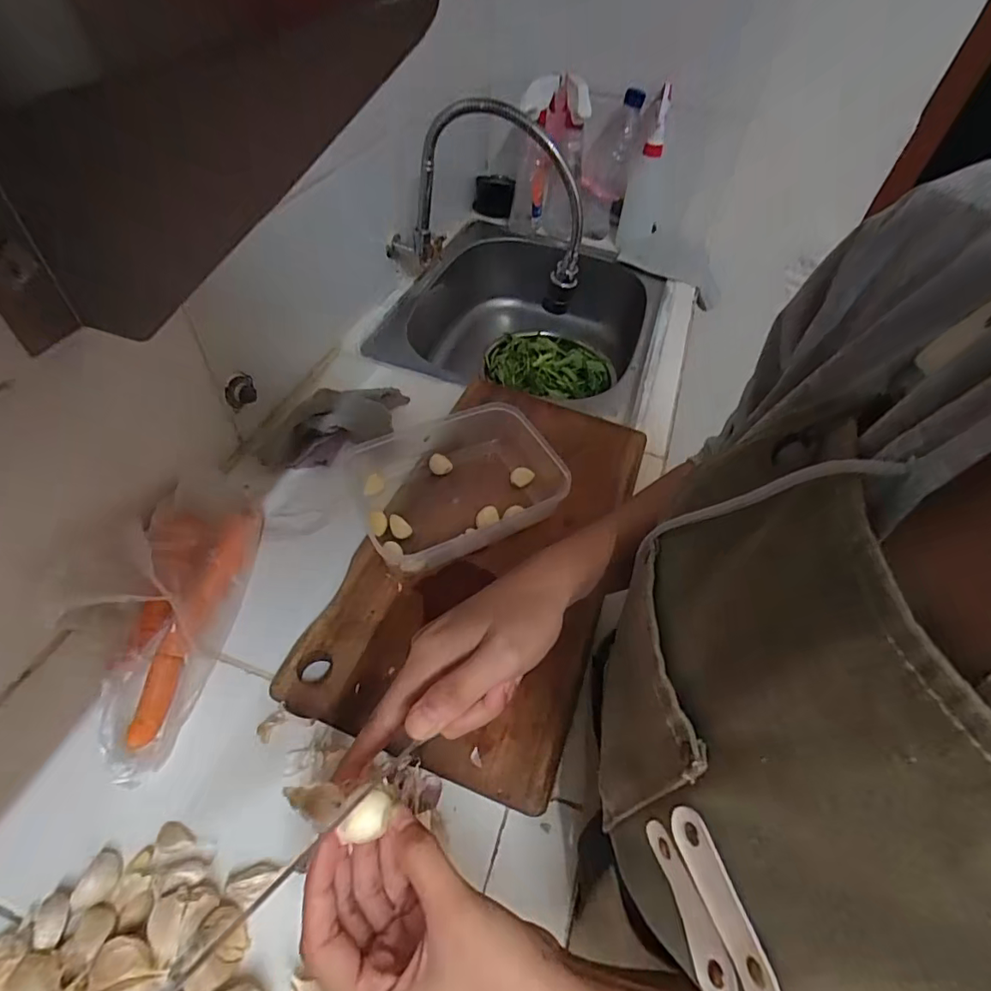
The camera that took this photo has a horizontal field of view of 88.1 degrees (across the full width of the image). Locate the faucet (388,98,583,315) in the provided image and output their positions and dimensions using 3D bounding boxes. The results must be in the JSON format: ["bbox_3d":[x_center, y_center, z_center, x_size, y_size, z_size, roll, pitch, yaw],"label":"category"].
[{"bbox_3d":[-0.025,-0.408,0.709,0.309,0.229,0.119,33,55,20],"label":"faucet"}]

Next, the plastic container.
[{"bbox_3d":[-0.035,-0.016,0.509,0.198,0.051,0.145,-18,55,-19],"label":"plastic container"}]

